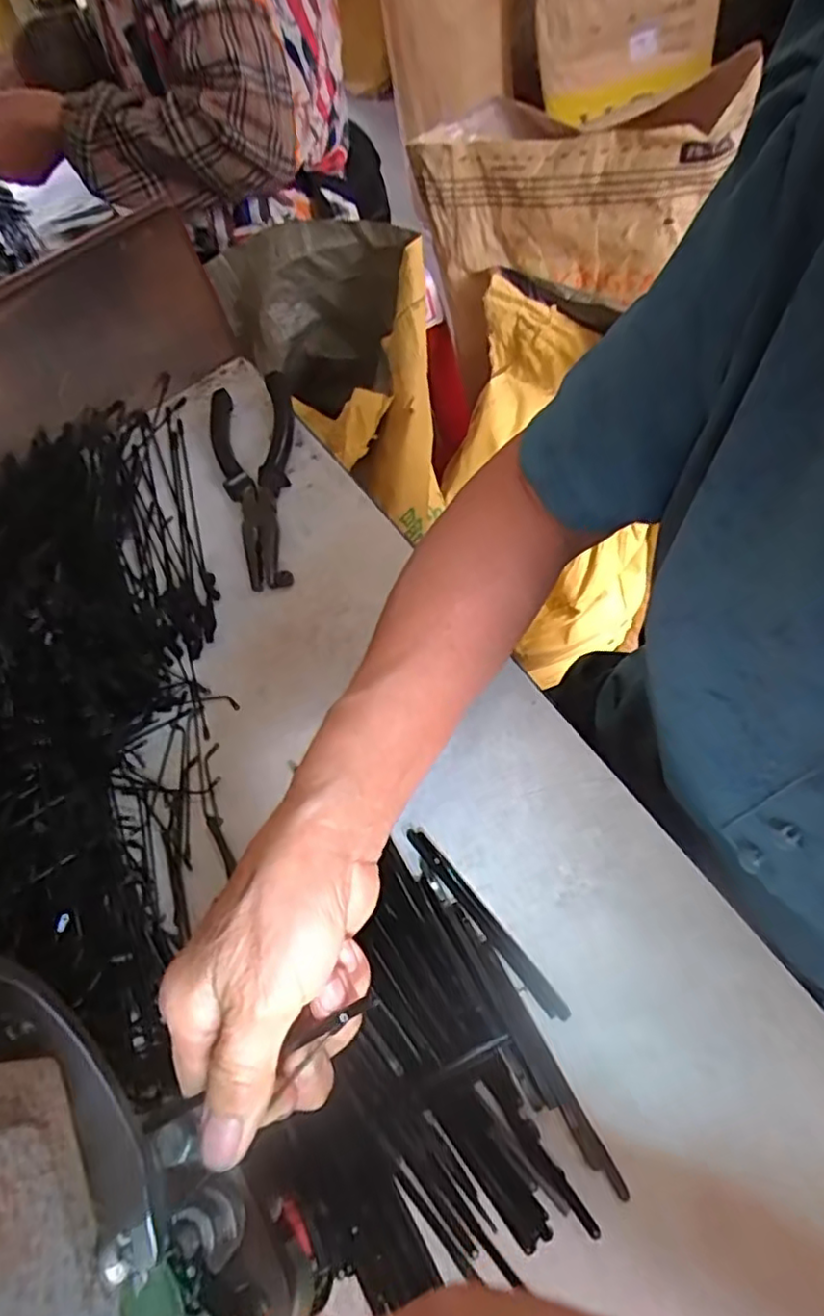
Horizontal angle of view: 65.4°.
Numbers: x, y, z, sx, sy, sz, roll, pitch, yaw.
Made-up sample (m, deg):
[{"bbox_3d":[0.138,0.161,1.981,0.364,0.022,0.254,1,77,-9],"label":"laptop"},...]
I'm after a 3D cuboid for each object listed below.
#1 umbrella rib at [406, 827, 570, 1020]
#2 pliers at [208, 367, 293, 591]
[{"bbox_3d":[0.032,0.116,0.290,0.009,0.007,0.101,-38,61,-10],"label":"umbrella rib"},{"bbox_3d":[-0.104,-0.125,0.433,0.060,0.023,0.179,-15,59,3],"label":"pliers"}]

